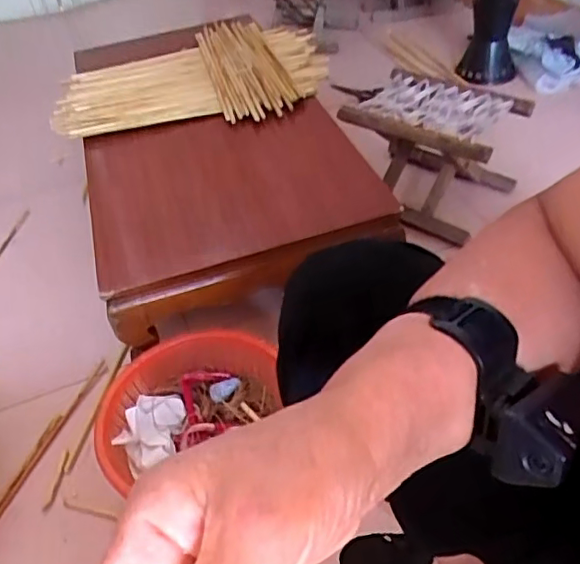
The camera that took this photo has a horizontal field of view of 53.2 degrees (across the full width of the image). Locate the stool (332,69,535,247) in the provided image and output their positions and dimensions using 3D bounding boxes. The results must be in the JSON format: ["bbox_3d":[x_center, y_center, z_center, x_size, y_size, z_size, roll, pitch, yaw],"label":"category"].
[{"bbox_3d":[0.269,-0.246,1.111,0.264,0.204,0.231,30,55,32],"label":"stool"}]

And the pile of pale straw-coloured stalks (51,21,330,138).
[{"bbox_3d":[-0.203,-0.474,1.275,0.554,0.046,0.471,-3,41,6],"label":"pile of pale straw-coloured stalks"}]

